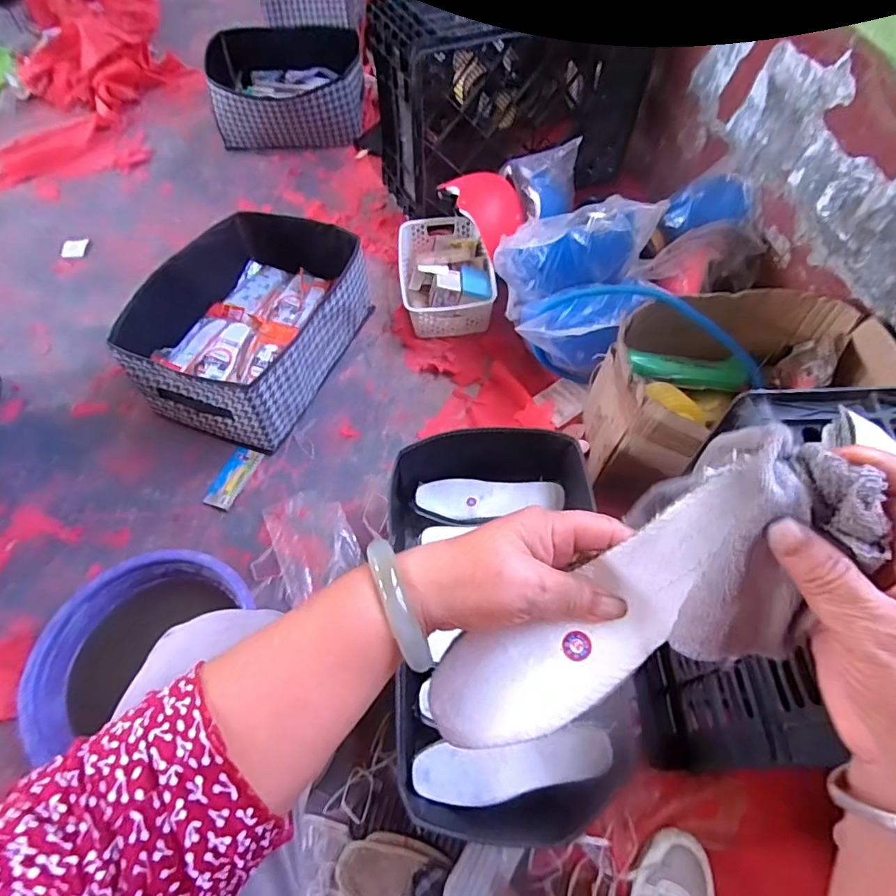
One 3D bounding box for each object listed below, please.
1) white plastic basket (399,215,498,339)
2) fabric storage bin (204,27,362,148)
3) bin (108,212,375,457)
[{"bbox_3d":[-0.008,-0.393,1.175,0.193,0.094,0.302,-7,58,-4],"label":"white plastic basket"},{"bbox_3d":[-0.468,-1.072,1.562,0.431,0.162,0.399,-12,59,-7],"label":"fabric storage bin"},{"bbox_3d":[-0.374,-0.247,1.039,0.324,0.188,0.452,18,60,11],"label":"bin"}]

